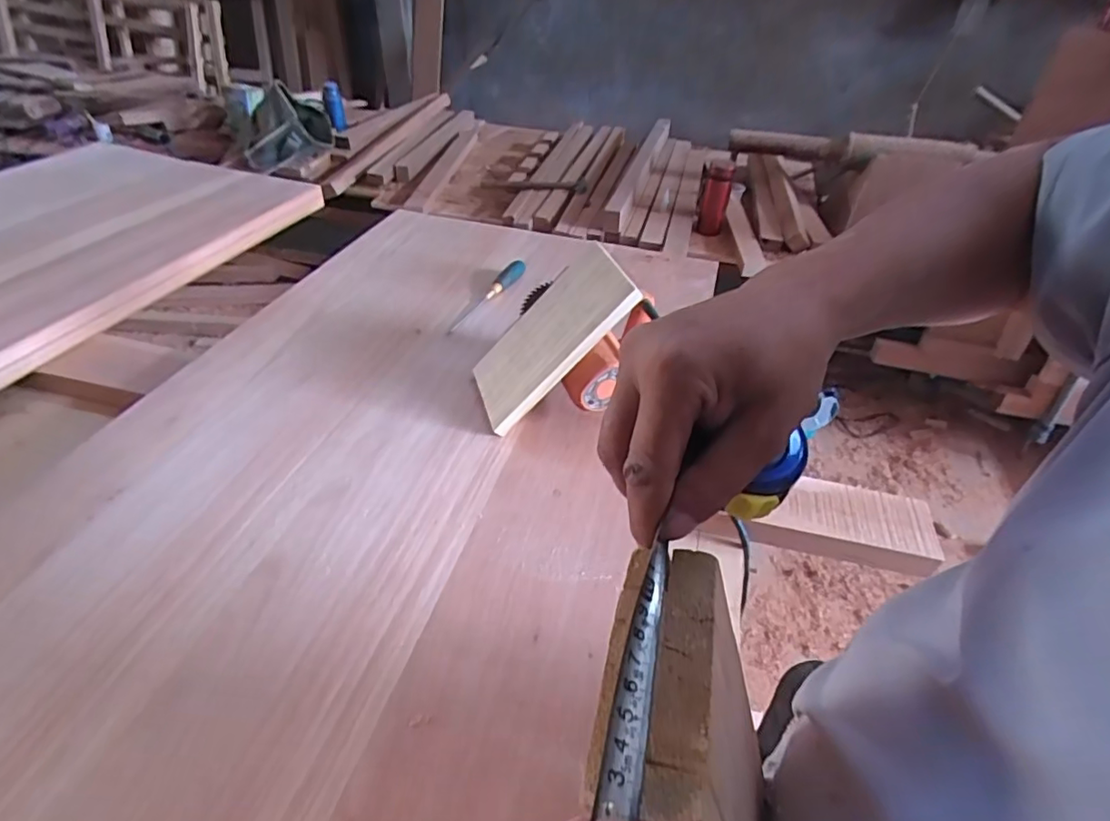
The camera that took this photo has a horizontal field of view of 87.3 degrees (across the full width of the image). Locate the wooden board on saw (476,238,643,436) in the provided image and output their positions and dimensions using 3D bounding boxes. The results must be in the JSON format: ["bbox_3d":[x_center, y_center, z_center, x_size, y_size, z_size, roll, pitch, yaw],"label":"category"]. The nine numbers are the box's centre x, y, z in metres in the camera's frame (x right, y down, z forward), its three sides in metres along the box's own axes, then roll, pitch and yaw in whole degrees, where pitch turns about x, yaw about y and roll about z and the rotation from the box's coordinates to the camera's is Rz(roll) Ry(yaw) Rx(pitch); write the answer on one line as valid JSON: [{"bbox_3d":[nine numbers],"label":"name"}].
[{"bbox_3d":[-0.011,-0.106,0.809,0.023,0.262,0.149,31,21,-42],"label":"wooden board on saw"}]

